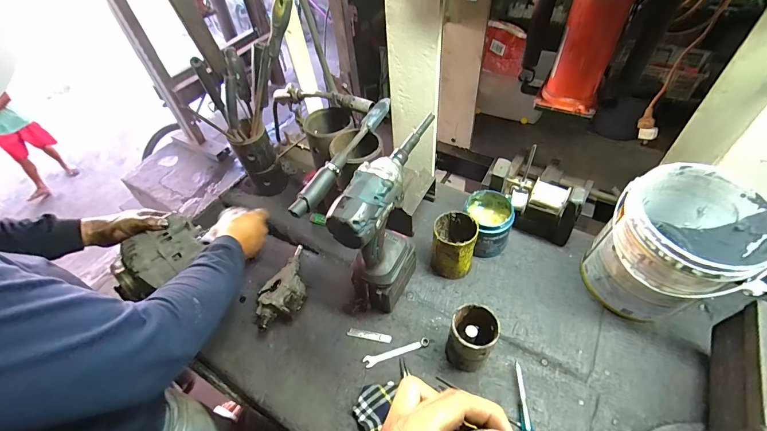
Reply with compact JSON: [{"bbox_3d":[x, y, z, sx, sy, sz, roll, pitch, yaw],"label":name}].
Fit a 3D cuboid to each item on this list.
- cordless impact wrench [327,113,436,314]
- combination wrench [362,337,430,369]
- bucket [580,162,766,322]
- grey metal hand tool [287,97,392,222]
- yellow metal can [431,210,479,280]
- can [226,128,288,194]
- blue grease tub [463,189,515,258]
[{"bbox_3d":[0.014,0.017,0.571,0.071,0.296,0.238,17,53,19],"label":"cordless impact wrench"},{"bbox_3d":[0.022,0.227,0.579,0.111,0.007,0.017,-17,50,-9],"label":"combination wrench"},{"bbox_3d":[0.440,0.057,0.546,0.169,0.209,0.175,-3,50,3],"label":"bucket"},{"bbox_3d":[-0.058,-0.102,0.550,0.025,0.029,0.274,20,54,21],"label":"grey metal hand tool"},{"bbox_3d":[0.130,0.054,0.636,0.070,0.113,0.084,9,51,13],"label":"yellow metal can"},{"bbox_3d":[-0.276,-0.121,0.786,0.081,0.180,0.072,-22,51,-13],"label":"can"},{"bbox_3d":[0.203,0.016,0.670,0.090,0.103,0.092,-3,50,3],"label":"blue grease tub"}]

